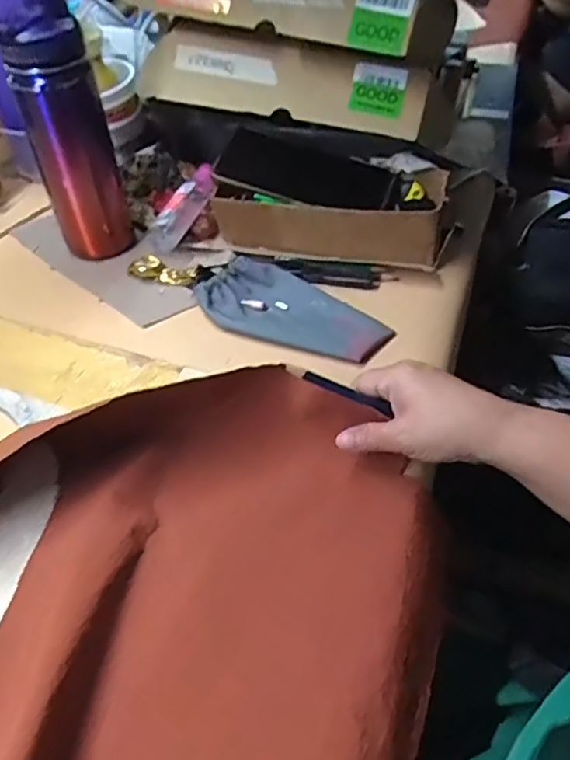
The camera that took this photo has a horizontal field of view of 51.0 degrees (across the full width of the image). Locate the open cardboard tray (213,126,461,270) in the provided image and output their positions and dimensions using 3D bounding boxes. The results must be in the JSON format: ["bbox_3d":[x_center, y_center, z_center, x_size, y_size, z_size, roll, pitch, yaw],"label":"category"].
[{"bbox_3d":[0.047,-0.176,0.591,0.226,0.081,0.104,13,49,15],"label":"open cardboard tray"}]

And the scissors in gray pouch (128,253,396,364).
[{"bbox_3d":[-0.024,-0.077,0.552,0.254,0.018,0.082,25,53,24],"label":"scissors in gray pouch"}]

